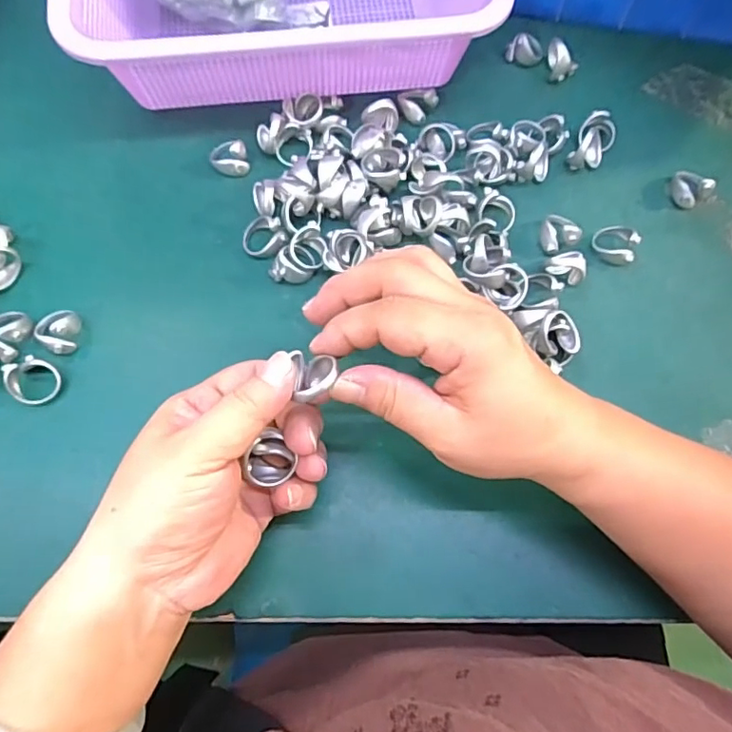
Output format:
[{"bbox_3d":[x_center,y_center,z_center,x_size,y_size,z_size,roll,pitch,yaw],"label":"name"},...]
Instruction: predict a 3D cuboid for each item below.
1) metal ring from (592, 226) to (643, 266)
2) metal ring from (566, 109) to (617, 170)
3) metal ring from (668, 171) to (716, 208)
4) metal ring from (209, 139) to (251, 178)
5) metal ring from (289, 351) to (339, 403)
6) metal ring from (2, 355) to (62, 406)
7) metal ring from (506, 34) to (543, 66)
[{"bbox_3d":[0.155,-0.076,0.337,0.027,0.020,0.019,32,73,9],"label":"metal ring"},{"bbox_3d":[0.150,-0.150,0.359,0.023,0.024,0.040,32,73,9],"label":"metal ring"},{"bbox_3d":[0.209,-0.115,0.353,0.024,0.018,0.017,41,75,11],"label":"metal ring"},{"bbox_3d":[-0.089,-0.133,0.351,0.025,0.019,0.014,3,71,0],"label":"metal ring"},{"bbox_3d":[-0.022,0.005,0.234,0.019,0.016,0.023,3,71,-1],"label":"metal ring"},{"bbox_3d":[-0.183,0.008,0.299,0.024,0.017,0.025,0,71,-1],"label":"metal ring"},{"bbox_3d":[0.114,-0.225,0.390,0.026,0.018,0.012,-4,71,-3],"label":"metal ring"}]

